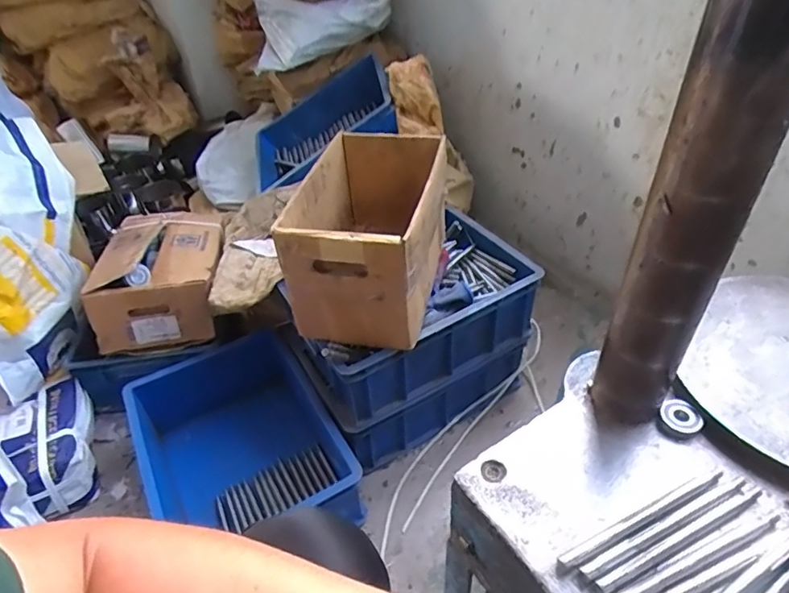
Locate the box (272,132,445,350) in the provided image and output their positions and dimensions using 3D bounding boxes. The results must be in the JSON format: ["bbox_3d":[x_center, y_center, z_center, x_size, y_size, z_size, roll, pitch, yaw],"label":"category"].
[{"bbox_3d":[-0.034,-0.108,0.843,0.201,0.191,0.349,3,42,9],"label":"box"}]

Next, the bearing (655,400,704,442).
[{"bbox_3d":[0.260,0.113,0.477,0.033,0.015,0.034,-2,41,2],"label":"bearing"}]

